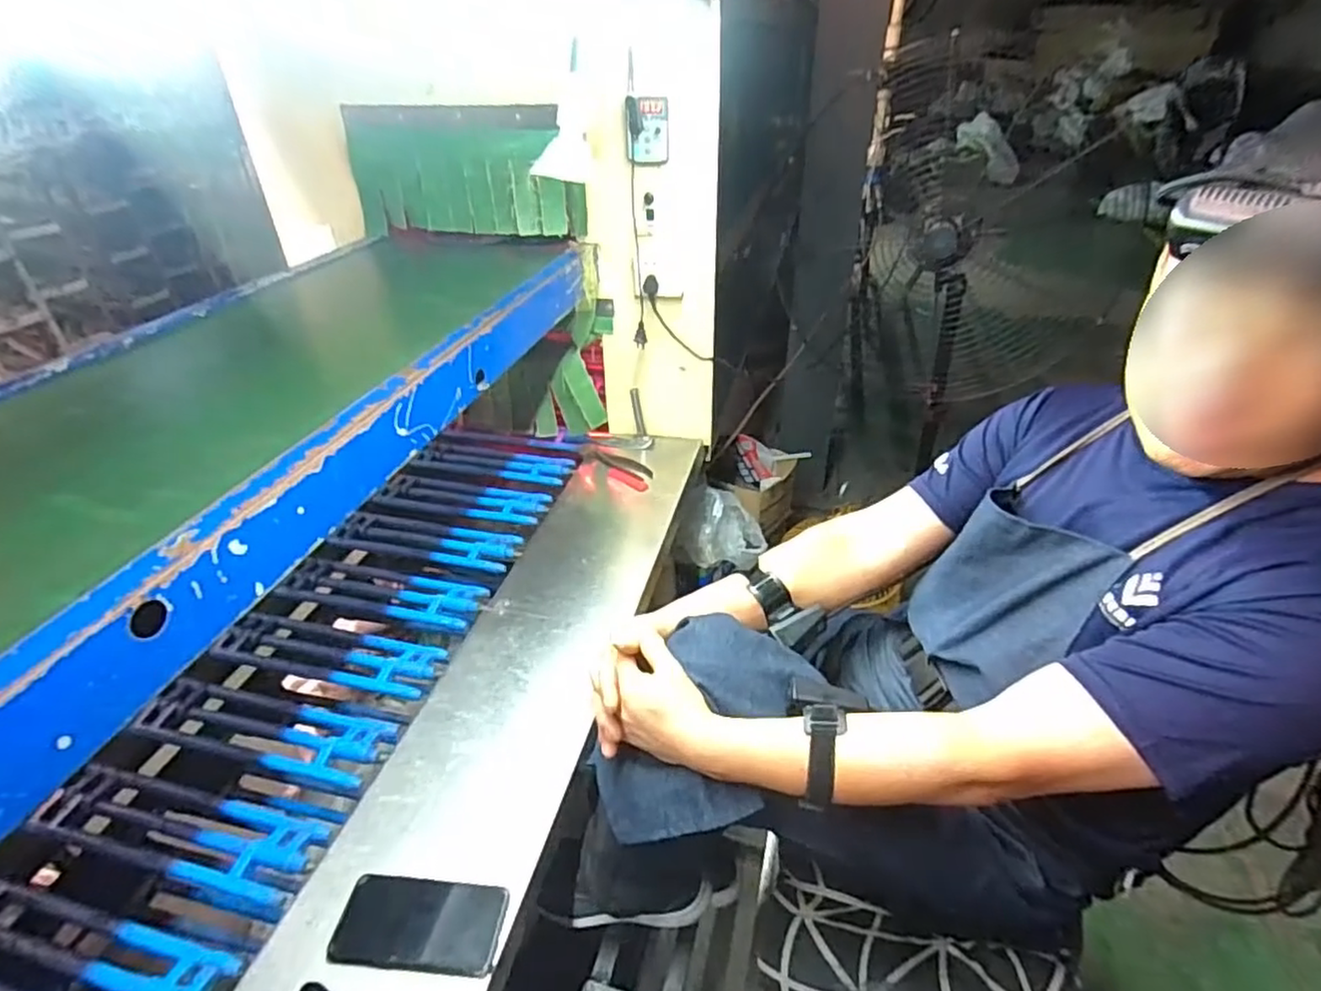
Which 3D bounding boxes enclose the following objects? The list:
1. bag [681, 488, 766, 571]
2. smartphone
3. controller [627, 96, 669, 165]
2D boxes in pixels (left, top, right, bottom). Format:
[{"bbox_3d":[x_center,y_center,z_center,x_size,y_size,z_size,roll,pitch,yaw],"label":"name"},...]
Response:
[{"bbox_3d":[0.154,0.085,1.649,0.225,0.254,0.113,-24,41,-29],"label":"bag"},{"bbox_3d":[-0.241,0.432,0.672,0.163,0.011,0.084,2,35,4],"label":"smartphone"},{"bbox_3d":[-0.020,-0.609,1.115,0.072,0.100,0.030,-5,35,-6],"label":"controller"}]

